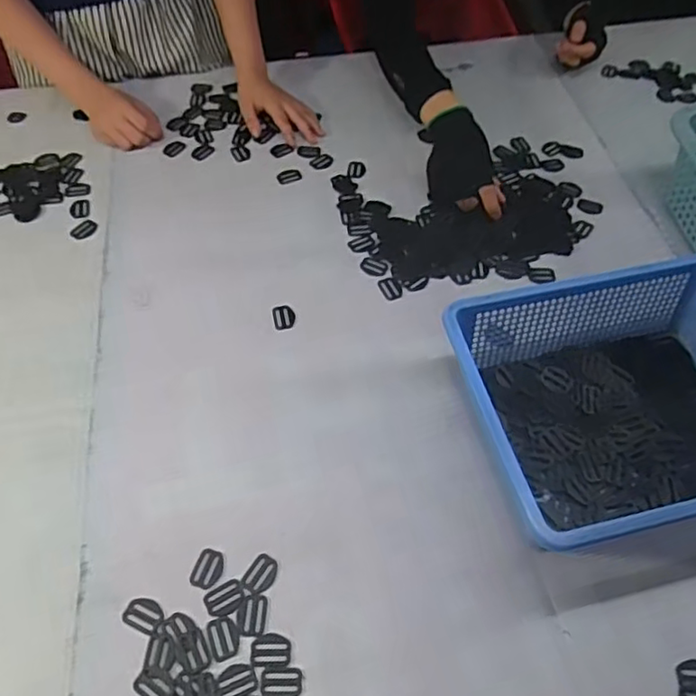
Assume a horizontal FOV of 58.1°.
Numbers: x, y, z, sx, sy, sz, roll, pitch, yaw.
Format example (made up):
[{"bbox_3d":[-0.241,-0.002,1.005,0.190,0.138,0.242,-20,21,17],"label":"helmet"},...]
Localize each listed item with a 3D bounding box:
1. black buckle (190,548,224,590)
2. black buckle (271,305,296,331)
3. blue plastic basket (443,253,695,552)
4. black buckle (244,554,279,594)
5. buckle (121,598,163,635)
[{"bbox_3d":[-0.122,0.192,0.547,0.024,0.004,0.033,16,56,9],"label":"black buckle"},{"bbox_3d":[-0.072,-0.036,0.707,0.025,0.004,0.033,-10,56,-9],"label":"black buckle"},{"bbox_3d":[0.257,0.053,0.591,0.297,0.113,0.243,-10,57,-9],"label":"blue plastic basket"},{"bbox_3d":[-0.074,0.197,0.542,0.022,0.004,0.034,22,58,13],"label":"black buckle"},{"bbox_3d":[-0.171,0.223,0.526,0.034,0.004,0.024,23,58,13],"label":"buckle"}]

